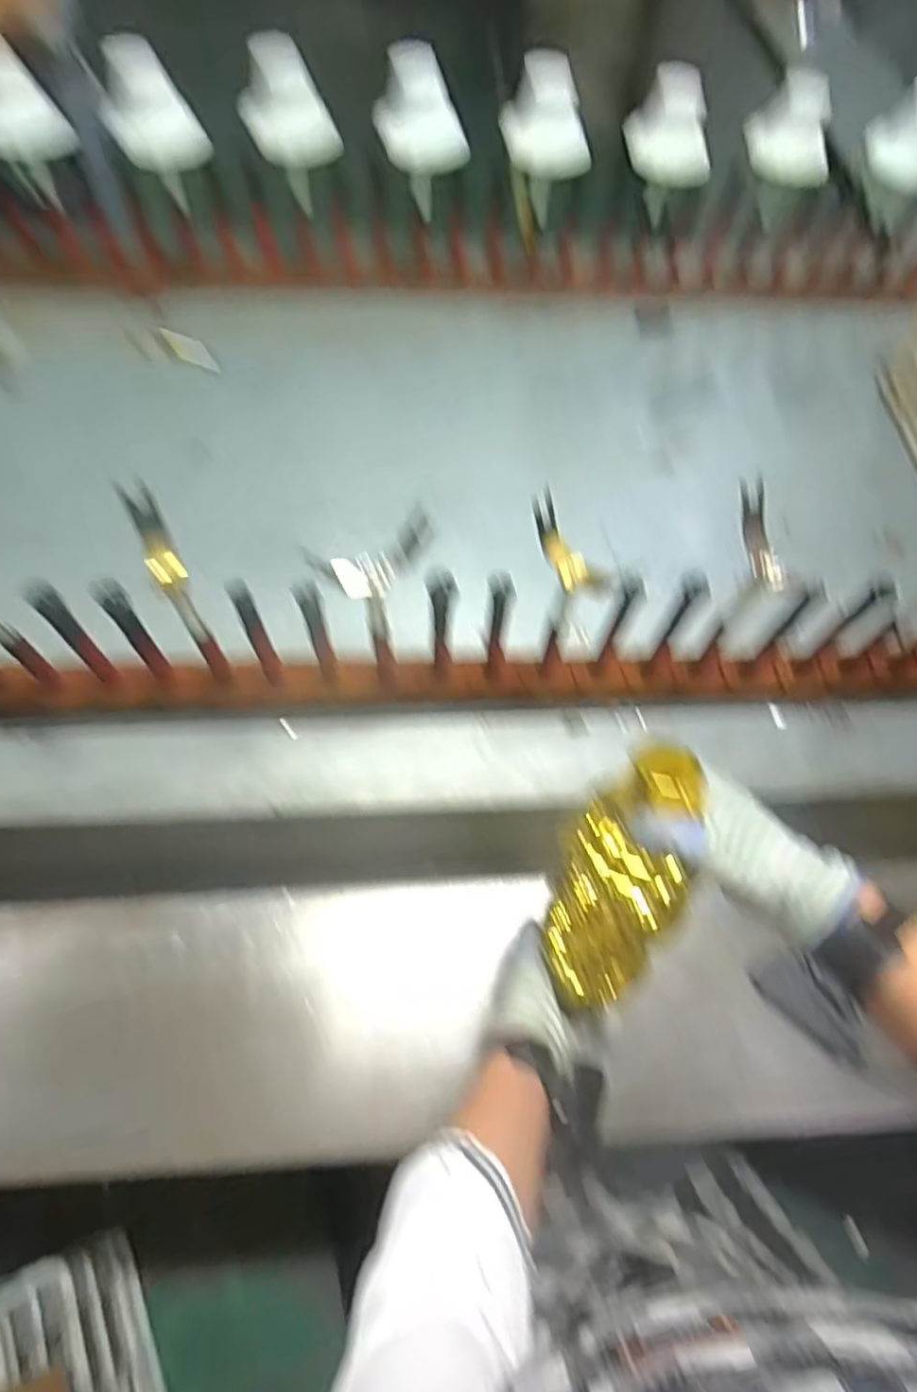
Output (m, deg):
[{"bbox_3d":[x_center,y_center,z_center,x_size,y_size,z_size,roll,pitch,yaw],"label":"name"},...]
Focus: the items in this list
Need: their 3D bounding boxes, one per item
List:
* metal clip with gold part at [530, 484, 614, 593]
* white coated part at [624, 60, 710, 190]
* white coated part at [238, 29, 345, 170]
[{"bbox_3d":[0.080,-0.114,0.523,0.027,0.021,0.086,-42,107,-22],"label":"metal clip with gold part"},{"bbox_3d":[0.257,-0.678,0.827,0.110,0.099,0.045,20,60,7],"label":"white coated part"},{"bbox_3d":[-0.196,-0.683,0.796,0.106,0.113,0.039,9,59,1],"label":"white coated part"}]

